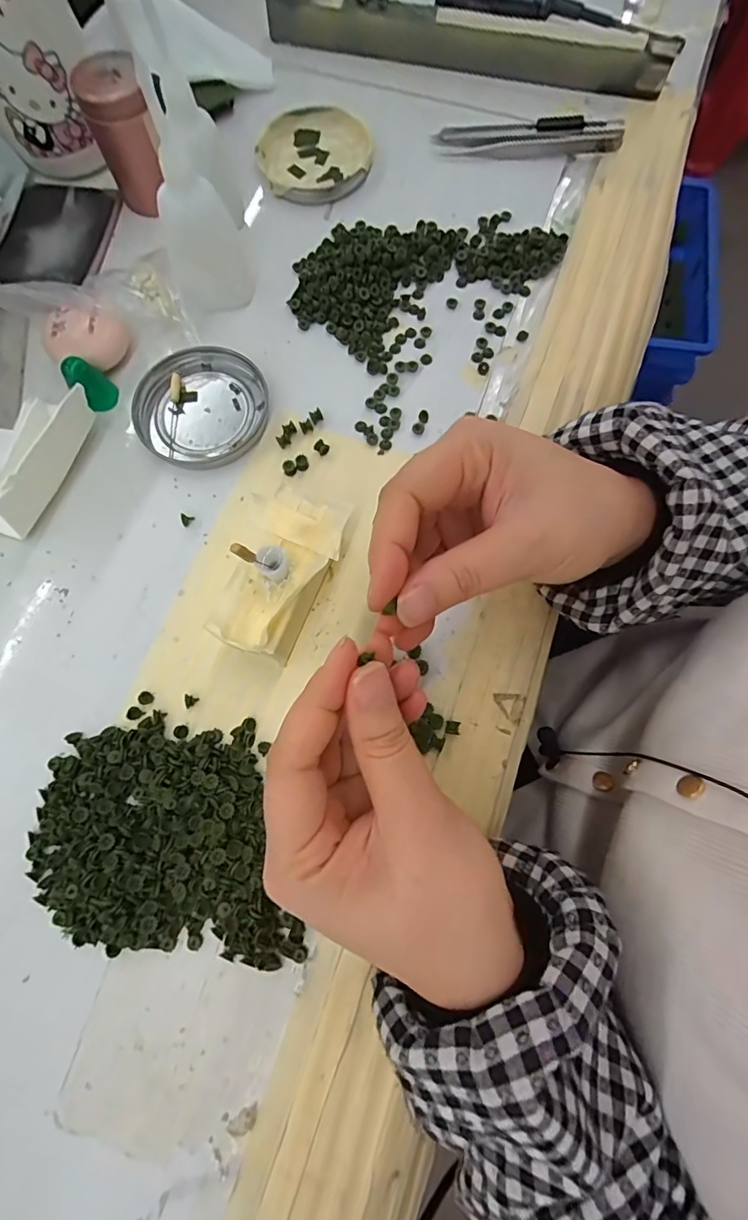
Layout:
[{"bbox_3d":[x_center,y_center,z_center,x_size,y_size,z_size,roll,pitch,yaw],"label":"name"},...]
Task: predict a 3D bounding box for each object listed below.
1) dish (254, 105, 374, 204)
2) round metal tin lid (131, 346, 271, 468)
[{"bbox_3d":[-0.042,-0.321,0.343,0.079,0.010,0.074,0,76,0],"label":"dish"},{"bbox_3d":[-0.103,-0.123,0.294,0.076,0.008,0.074,3,76,1],"label":"round metal tin lid"}]

